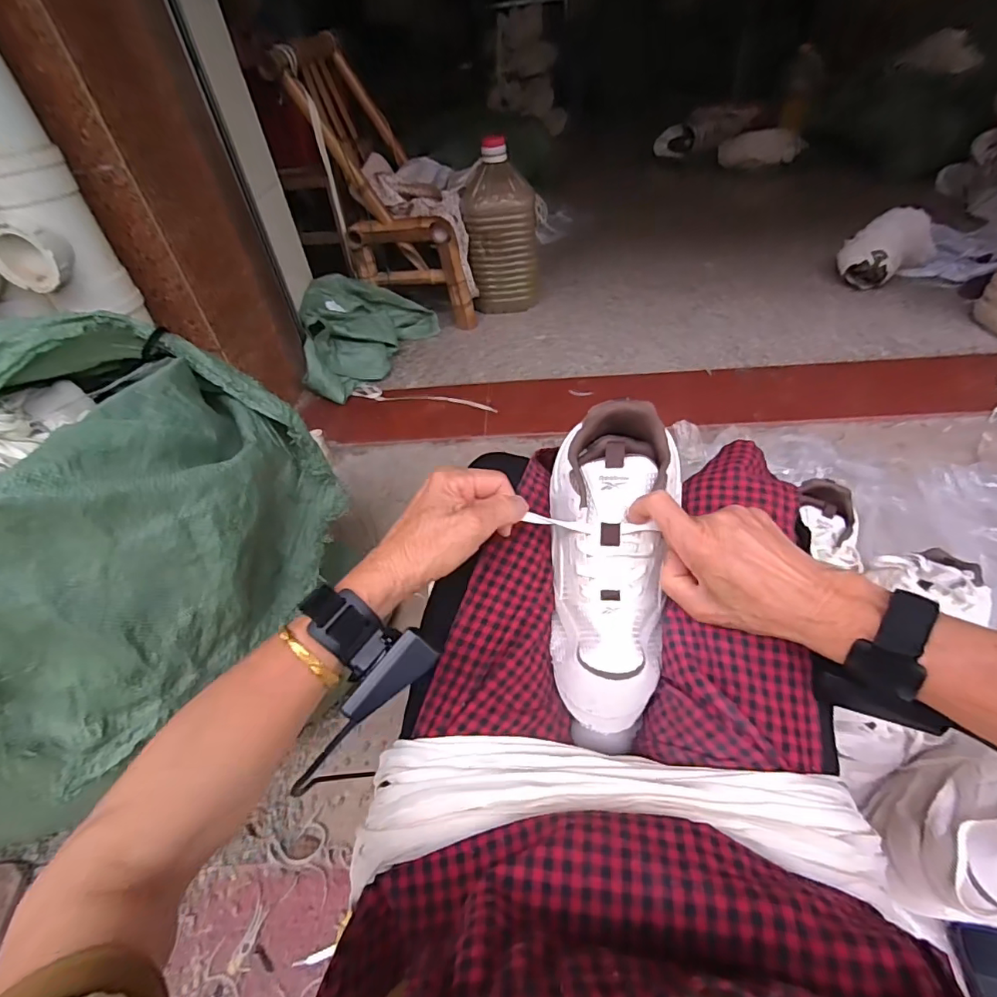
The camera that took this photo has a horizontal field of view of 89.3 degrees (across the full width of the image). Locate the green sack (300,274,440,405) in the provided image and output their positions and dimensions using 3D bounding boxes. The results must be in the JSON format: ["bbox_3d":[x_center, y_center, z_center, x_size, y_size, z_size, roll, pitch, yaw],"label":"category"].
[{"bbox_3d":[-0.325,-0.436,1.323,0.333,0.162,0.374,-12,45,-5],"label":"green sack"}]

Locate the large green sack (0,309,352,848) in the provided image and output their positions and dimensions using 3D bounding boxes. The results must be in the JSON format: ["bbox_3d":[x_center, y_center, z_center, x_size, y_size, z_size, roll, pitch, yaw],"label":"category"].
[{"bbox_3d":[-0.546,0.051,0.550,0.604,0.311,0.433,-5,45,3],"label":"large green sack"}]

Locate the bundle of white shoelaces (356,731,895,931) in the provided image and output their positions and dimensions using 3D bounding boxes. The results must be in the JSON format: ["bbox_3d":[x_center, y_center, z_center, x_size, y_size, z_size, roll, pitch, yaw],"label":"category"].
[{"bbox_3d":[0.068,0.214,0.345,0.339,0.054,0.100,-3,45,5],"label":"bundle of white shoelaces"}]

